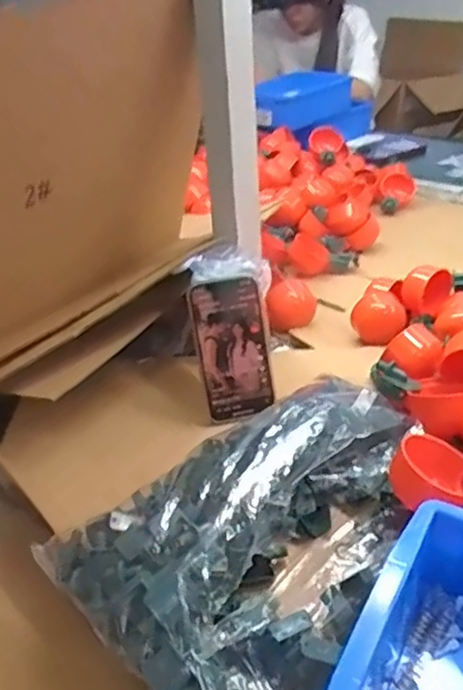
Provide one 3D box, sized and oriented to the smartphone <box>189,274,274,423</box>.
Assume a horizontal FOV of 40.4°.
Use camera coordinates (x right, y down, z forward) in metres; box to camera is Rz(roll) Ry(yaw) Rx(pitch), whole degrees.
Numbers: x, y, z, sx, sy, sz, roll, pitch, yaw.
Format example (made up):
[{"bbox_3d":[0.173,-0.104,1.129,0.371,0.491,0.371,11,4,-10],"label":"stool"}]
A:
[{"bbox_3d":[0.002,0.005,0.629,0.069,0.140,0.014,-11,12,-8],"label":"smartphone"}]

